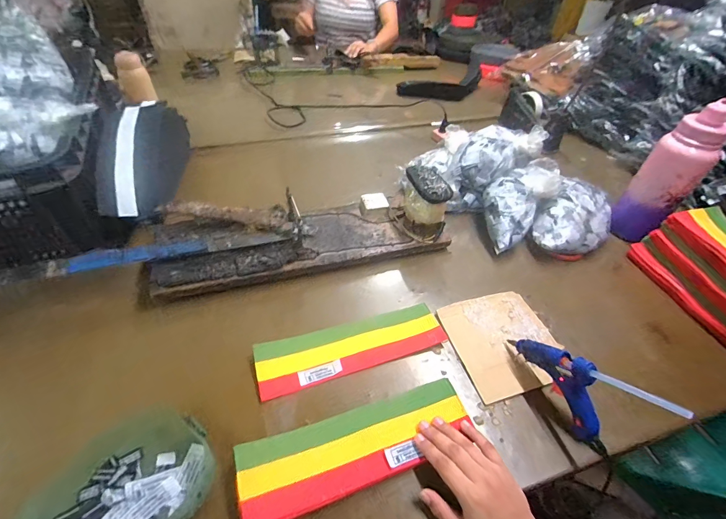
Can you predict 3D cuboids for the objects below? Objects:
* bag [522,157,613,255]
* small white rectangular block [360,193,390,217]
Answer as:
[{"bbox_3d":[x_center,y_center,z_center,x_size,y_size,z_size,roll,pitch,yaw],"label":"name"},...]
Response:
[{"bbox_3d":[0.415,-0.104,0.674,0.200,0.130,0.151,-10,47,-13],"label":"bag"},{"bbox_3d":[0.022,-0.107,0.684,0.054,0.022,0.050,-4,46,-8],"label":"small white rectangular block"}]

